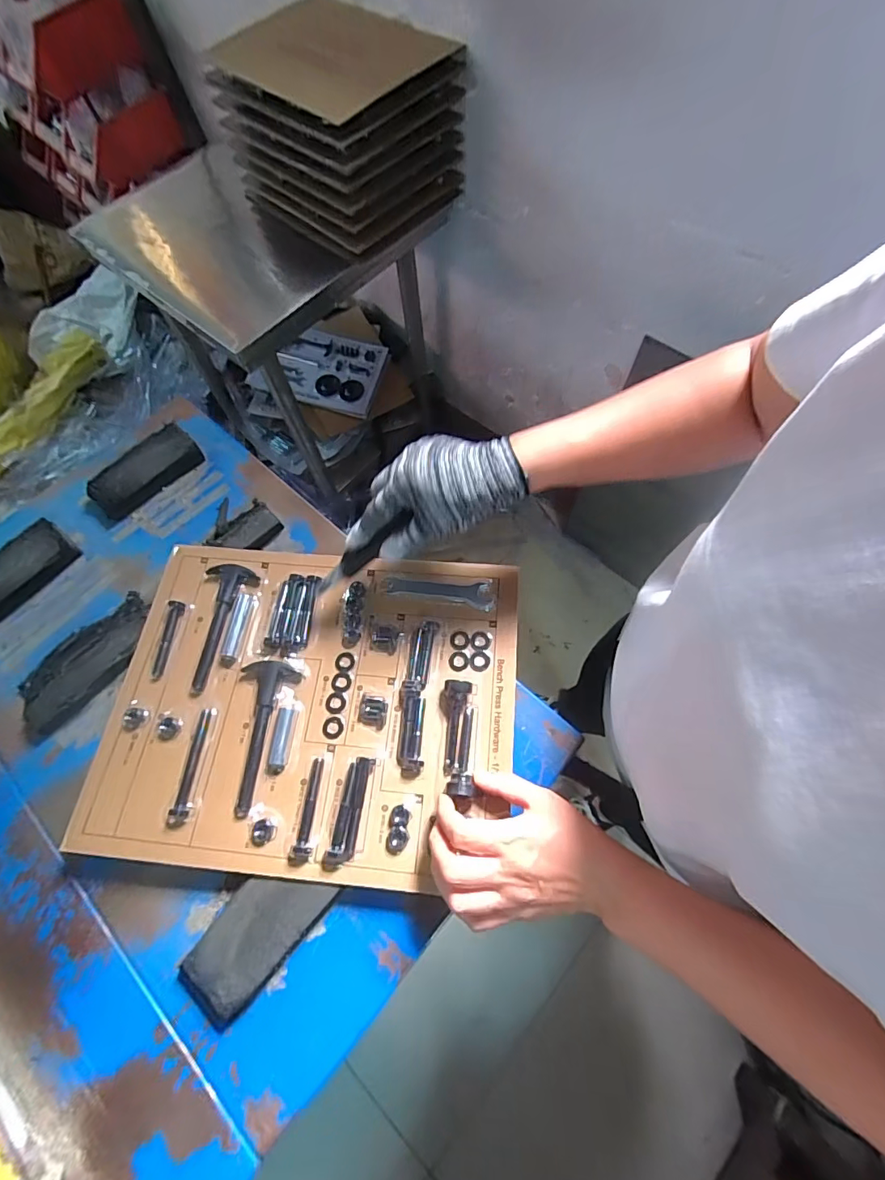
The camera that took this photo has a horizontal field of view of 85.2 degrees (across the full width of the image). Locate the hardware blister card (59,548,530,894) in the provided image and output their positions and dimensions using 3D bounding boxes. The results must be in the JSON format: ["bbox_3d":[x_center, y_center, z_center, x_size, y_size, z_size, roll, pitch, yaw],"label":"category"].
[{"bbox_3d":[-0.127,0.101,0.466,0.381,0.020,0.302,4,67,5],"label":"hardware blister card"}]

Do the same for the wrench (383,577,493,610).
[{"bbox_3d":[-0.004,-0.002,0.498,0.111,0.005,0.031,8,68,6],"label":"wrench"}]

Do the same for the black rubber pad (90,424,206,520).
[{"bbox_3d":[-0.365,-0.147,0.590,0.130,0.032,0.061,-41,71,-14],"label":"black rubber pad"}]

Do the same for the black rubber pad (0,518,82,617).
[{"bbox_3d":[-0.496,-0.015,0.550,0.062,0.028,0.142,38,74,17],"label":"black rubber pad"}]

